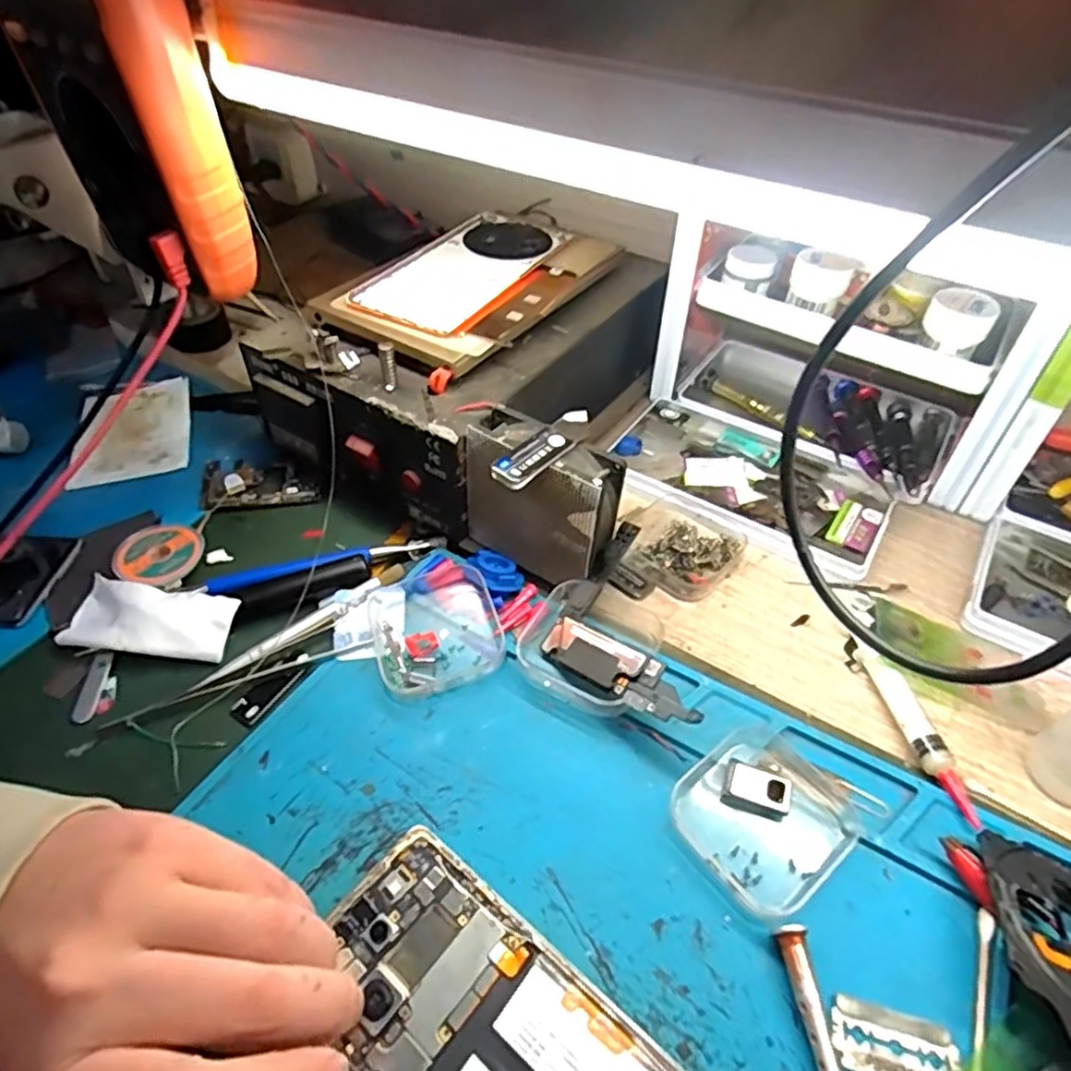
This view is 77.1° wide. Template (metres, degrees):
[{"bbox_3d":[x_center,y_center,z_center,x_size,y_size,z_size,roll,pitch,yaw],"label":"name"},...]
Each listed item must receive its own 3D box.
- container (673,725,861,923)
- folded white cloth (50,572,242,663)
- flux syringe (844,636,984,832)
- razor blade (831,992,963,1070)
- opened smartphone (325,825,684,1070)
[{"bbox_3d":[0.100,0.119,0.290,0.070,0.012,0.063,-29,53,-27],"label":"container"},{"bbox_3d":[-0.203,0.044,0.352,0.088,0.015,0.039,8,45,6],"label":"folded white cloth"},{"bbox_3d":[0.180,0.089,0.323,0.013,0.018,0.101,-7,46,-9],"label":"flux syringe"},{"bbox_3d":[0.127,0.179,0.235,0.042,0.004,0.022,13,46,11],"label":"razor blade"},{"bbox_3d":[-0.012,0.177,0.228,0.153,0.006,0.074,32,52,26],"label":"opened smartphone"}]

